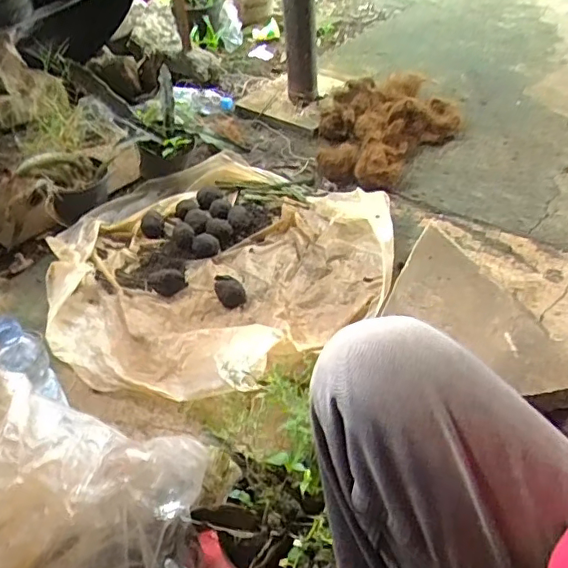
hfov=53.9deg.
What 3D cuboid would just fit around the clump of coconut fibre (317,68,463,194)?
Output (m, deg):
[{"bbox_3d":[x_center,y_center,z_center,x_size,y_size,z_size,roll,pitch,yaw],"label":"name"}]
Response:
[{"bbox_3d":[0.235,-0.413,1.419,0.332,0.075,0.490,29,52,30],"label":"clump of coconut fibre"}]

